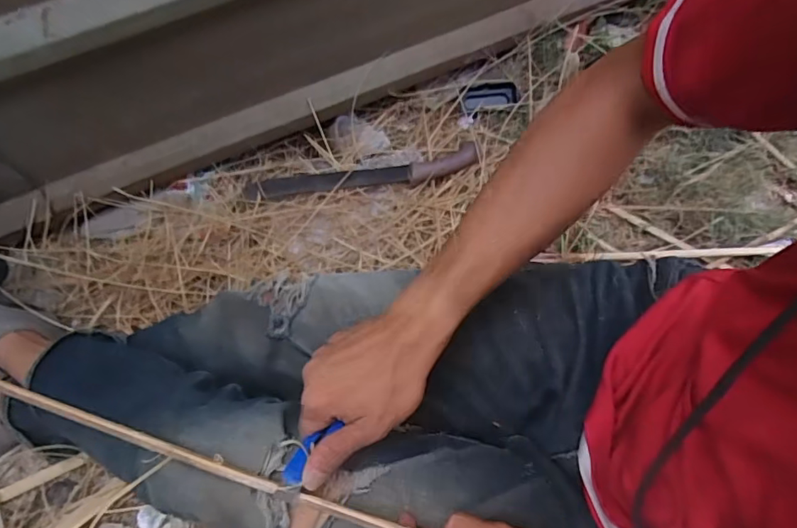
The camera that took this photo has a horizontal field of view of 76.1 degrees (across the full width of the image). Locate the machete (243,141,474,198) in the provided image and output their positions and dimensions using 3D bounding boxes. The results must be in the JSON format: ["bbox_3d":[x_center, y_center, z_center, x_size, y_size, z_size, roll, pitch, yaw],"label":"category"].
[{"bbox_3d":[-0.060,-0.153,0.864,0.391,0.028,0.051,-11,65,-1],"label":"machete"}]

